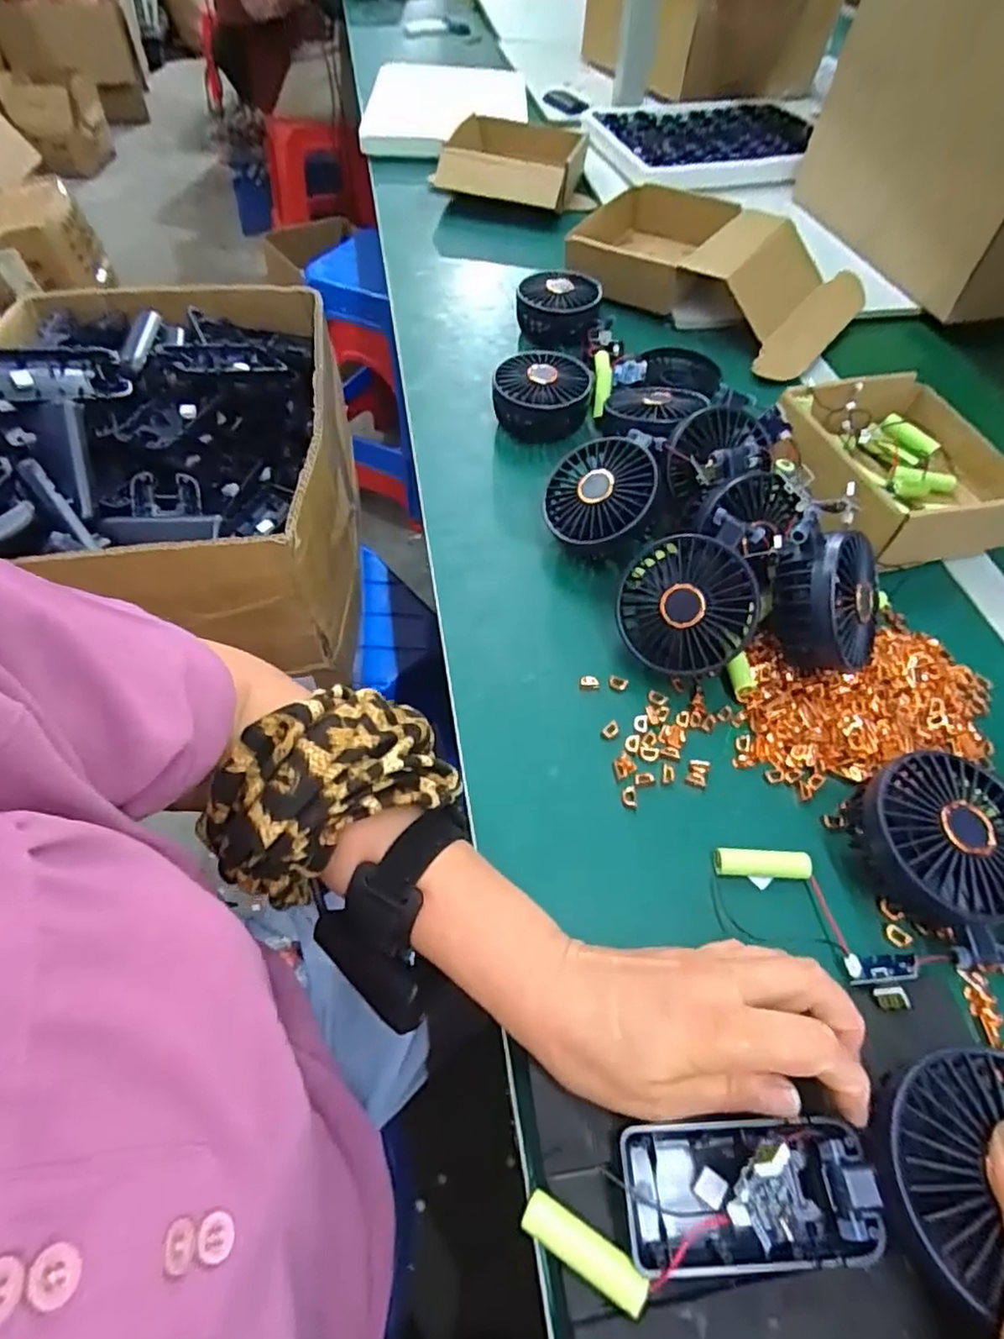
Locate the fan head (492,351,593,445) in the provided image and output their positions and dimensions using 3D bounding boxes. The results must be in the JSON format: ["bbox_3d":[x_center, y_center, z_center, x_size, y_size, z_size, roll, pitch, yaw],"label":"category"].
[{"bbox_3d":[0.037,-0.246,0.581,0.086,0.050,0.086,5,55,1],"label":"fan head"}]

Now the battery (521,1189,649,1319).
[{"bbox_3d":[0.031,0.224,0.247,0.049,0.014,0.014,28,58,16],"label":"battery"}]

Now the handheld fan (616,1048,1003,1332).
[{"bbox_3d":[0.138,0.195,0.240,0.179,0.044,0.070,-12,54,6],"label":"handheld fan"}]

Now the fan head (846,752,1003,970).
[{"bbox_3d":[0.235,0.098,0.333,0.080,0.047,0.097,-7,55,-7],"label":"fan head"}]

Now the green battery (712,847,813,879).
[{"bbox_3d":[0.145,0.109,0.357,0.052,0.014,0.014,4,55,1],"label":"green battery"}]

